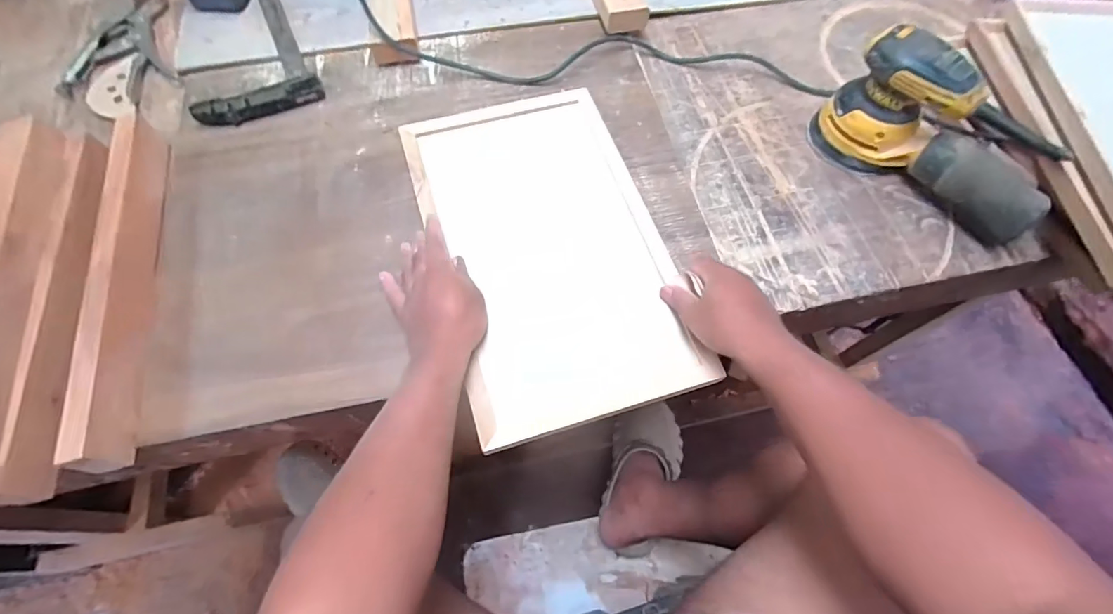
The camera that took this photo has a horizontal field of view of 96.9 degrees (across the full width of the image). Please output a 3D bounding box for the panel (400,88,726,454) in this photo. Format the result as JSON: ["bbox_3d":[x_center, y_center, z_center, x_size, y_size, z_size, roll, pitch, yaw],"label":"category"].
[{"bbox_3d":[-0.012,-0.075,0.546,0.235,0.024,0.402,-16,67,-9],"label":"panel"}]

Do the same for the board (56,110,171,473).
[{"bbox_3d":[-0.444,-0.036,0.504,0.027,0.053,0.395,-11,66,-7],"label":"board"}]

